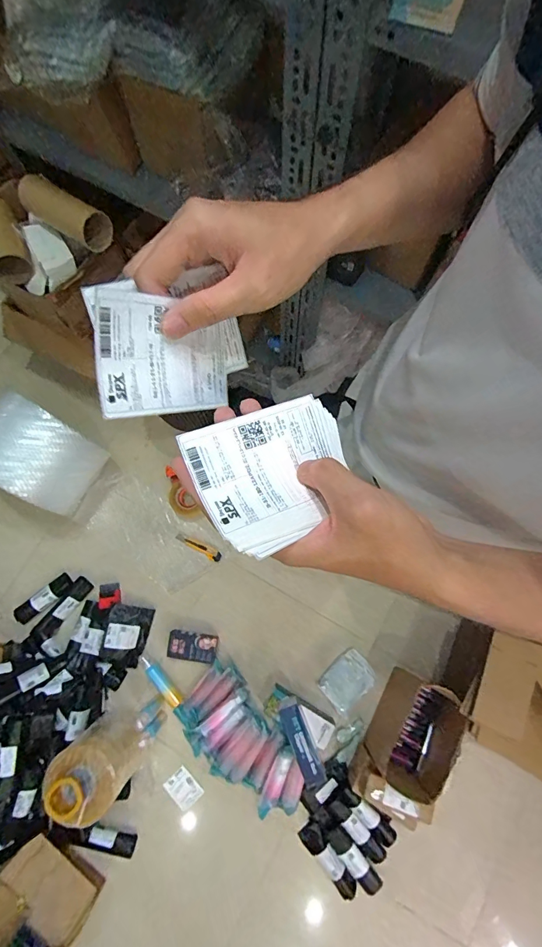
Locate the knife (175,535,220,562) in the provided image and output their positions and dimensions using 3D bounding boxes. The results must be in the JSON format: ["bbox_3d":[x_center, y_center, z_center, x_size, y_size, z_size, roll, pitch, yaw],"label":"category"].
[{"bbox_3d":[-0.270,0.276,1.503,0.181,0.012,0.034,25,78,6],"label":"knife"}]

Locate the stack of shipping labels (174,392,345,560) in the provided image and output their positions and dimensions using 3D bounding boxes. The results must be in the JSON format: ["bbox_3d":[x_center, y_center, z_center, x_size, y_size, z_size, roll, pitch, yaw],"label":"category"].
[{"bbox_3d":[0.006,-0.001,0.272,0.109,0.013,0.088,-22,77,-23],"label":"stack of shipping labels"}]

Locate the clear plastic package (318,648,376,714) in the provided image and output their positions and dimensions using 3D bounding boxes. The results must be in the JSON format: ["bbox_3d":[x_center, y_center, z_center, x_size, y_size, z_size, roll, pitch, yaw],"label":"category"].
[{"bbox_3d":[0.257,0.690,1.349,0.173,0.019,0.128,-39,78,-7],"label":"clear plastic package"}]

